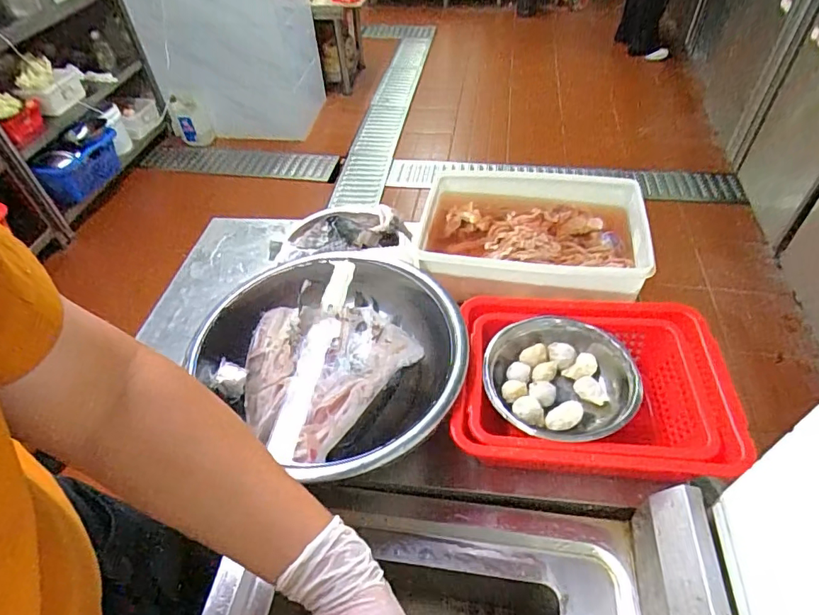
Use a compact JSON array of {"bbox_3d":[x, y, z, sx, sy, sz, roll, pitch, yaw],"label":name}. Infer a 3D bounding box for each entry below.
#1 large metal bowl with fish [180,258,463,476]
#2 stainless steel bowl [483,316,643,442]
[{"bbox_3d":[-0.086,0.058,0.654,0.338,0.097,0.291,27,54,26],"label":"large metal bowl with fish"},{"bbox_3d":[0.182,0.092,0.605,0.177,0.058,0.178,1,47,5],"label":"stainless steel bowl"}]

